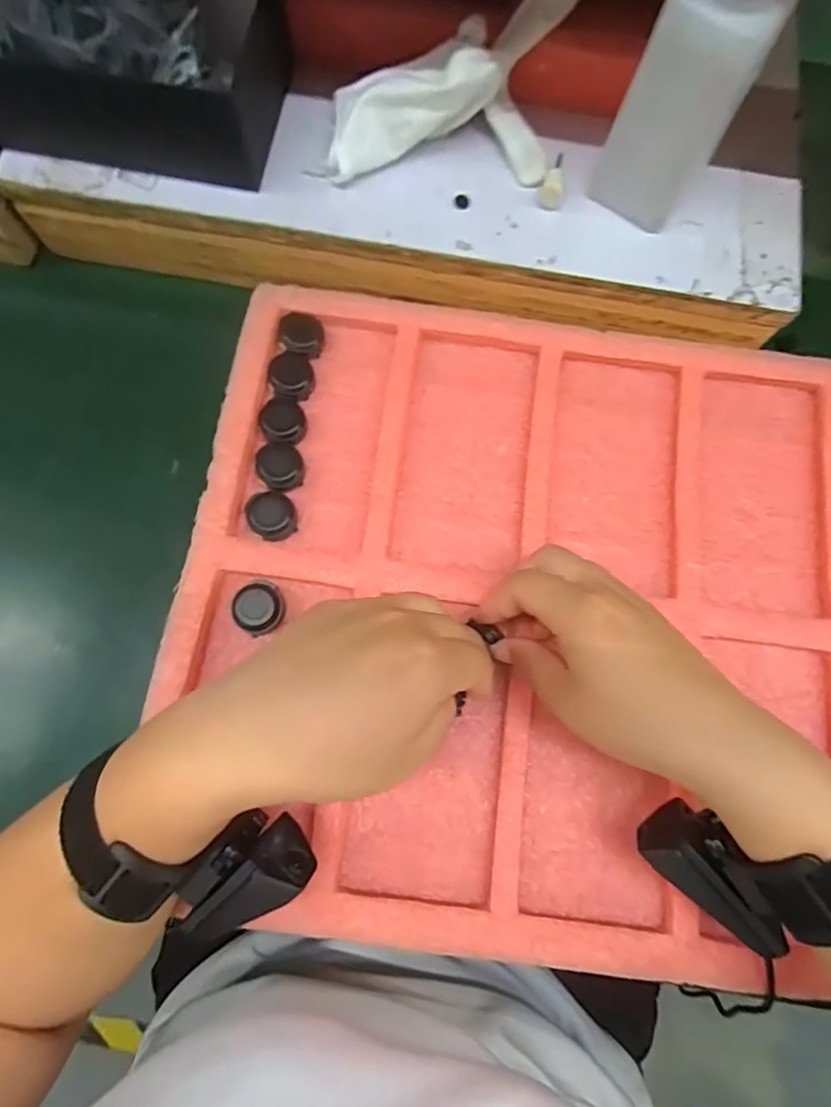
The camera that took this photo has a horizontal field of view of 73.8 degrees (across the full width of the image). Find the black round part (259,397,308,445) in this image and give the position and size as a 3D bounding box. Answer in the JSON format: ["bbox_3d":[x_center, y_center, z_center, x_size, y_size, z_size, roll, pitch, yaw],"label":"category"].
[{"bbox_3d":[-0.085,-0.084,0.355,0.027,0.014,0.030,6,77,-1],"label":"black round part"}]

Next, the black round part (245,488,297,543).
[{"bbox_3d":[-0.088,-0.024,0.339,0.028,0.016,0.031,-44,82,-11],"label":"black round part"}]

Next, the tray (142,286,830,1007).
[{"bbox_3d":[0.111,0.033,0.332,0.484,0.033,0.368,8,79,1],"label":"tray"}]

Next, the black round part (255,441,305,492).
[{"bbox_3d":[-0.085,-0.055,0.347,0.028,0.015,0.030,0,77,-3],"label":"black round part"}]

